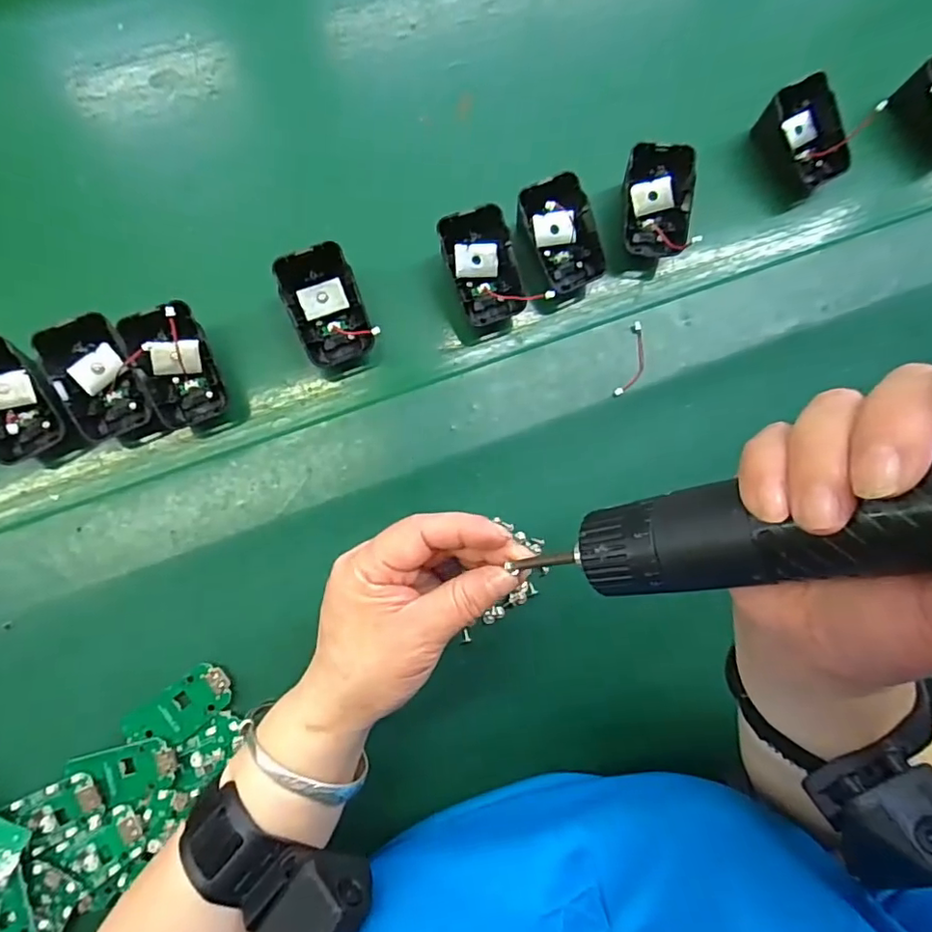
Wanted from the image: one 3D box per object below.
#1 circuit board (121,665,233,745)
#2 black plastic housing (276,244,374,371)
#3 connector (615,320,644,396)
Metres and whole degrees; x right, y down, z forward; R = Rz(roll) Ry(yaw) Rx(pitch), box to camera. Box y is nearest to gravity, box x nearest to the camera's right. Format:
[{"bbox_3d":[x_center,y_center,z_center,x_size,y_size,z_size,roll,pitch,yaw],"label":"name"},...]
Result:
[{"bbox_3d":[-0.167,0.143,0.334,0.061,0.005,0.030,-35,89,-6],"label":"circuit board"},{"bbox_3d":[-0.086,-0.098,0.357,0.044,0.018,0.071,-18,113,-2],"label":"black plastic housing"},{"bbox_3d":[0.113,-0.071,0.383,0.015,0.004,0.053,17,84,-3],"label":"connector"}]

